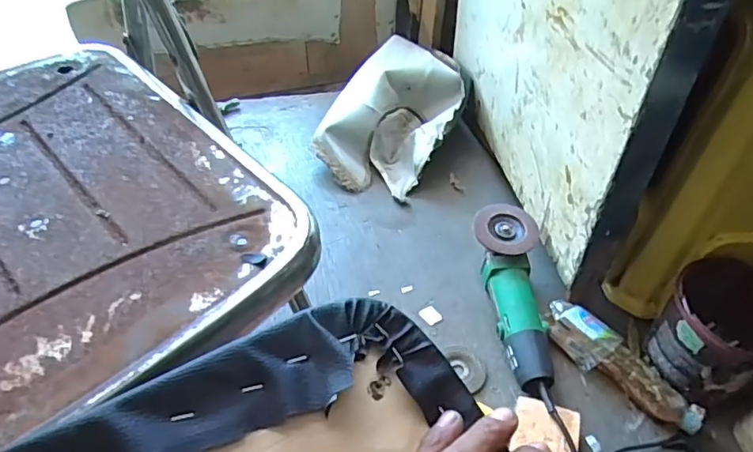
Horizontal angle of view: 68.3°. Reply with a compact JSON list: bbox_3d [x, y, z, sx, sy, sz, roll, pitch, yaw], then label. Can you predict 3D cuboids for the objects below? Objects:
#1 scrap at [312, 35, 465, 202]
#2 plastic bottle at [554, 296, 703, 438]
[{"bbox_3d":[0.041,-0.223,1.087,0.233,0.139,0.344,24,50,18],"label":"scrap"},{"bbox_3d":[0.333,0.190,0.761,0.057,0.059,0.230,-33,57,-29],"label":"plastic bottle"}]

